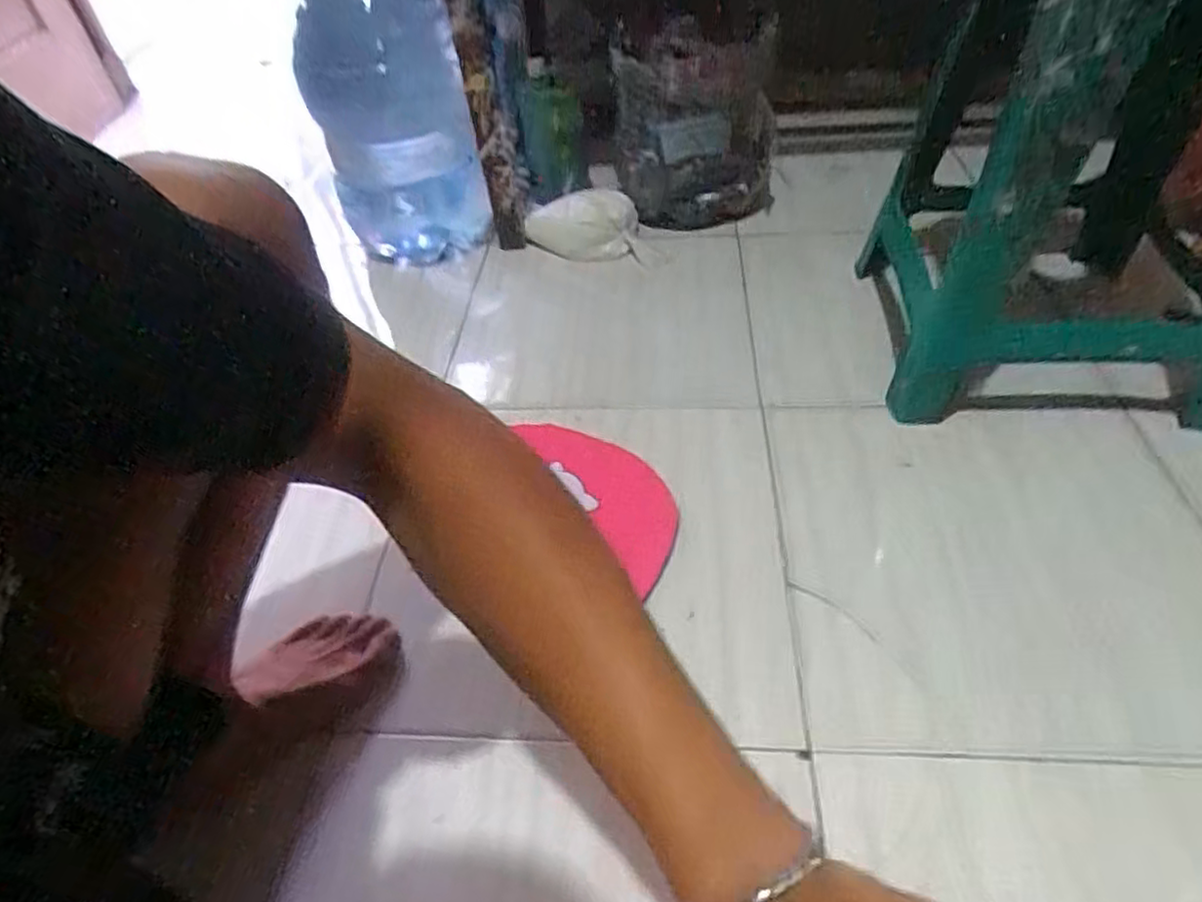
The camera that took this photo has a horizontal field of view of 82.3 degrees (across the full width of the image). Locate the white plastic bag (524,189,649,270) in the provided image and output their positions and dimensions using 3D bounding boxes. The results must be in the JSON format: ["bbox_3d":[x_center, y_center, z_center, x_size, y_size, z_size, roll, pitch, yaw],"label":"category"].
[{"bbox_3d":[-0.021,-0.347,1.052,0.195,0.078,0.099,9,48,14],"label":"white plastic bag"}]

